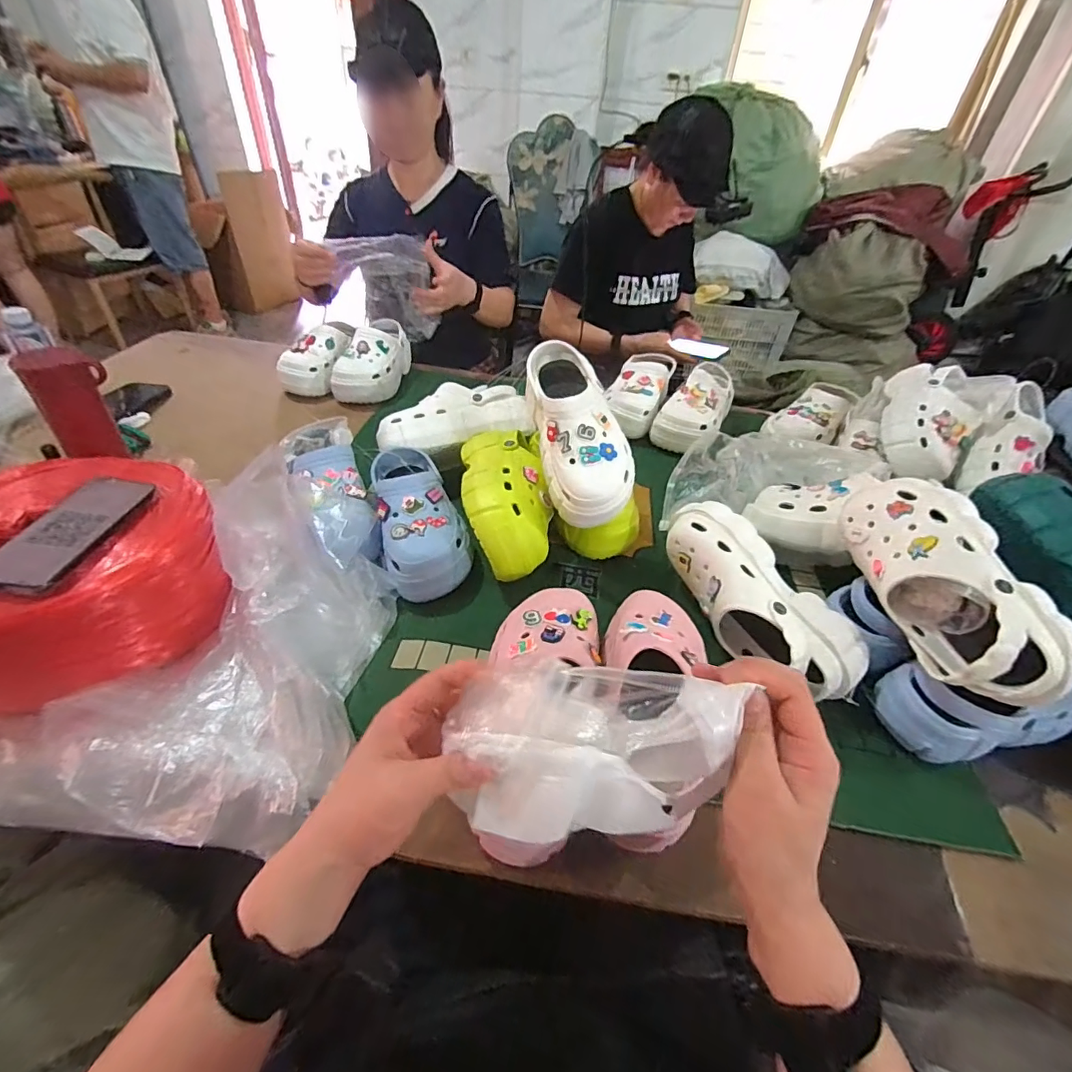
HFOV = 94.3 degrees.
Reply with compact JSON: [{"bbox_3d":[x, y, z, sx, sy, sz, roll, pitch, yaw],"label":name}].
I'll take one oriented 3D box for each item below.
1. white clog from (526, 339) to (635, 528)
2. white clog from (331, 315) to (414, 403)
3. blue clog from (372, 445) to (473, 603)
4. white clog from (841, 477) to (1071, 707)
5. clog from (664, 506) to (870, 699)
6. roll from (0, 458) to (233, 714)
[{"bbox_3d":[0.055,-0.143,0.638,0.109,0.085,0.262,-7,66,-14],"label":"white clog"},{"bbox_3d":[-0.340,-0.365,1.033,0.105,0.093,0.210,7,42,2],"label":"white clog"},{"bbox_3d":[-0.159,-0.036,0.680,0.109,0.082,0.245,-9,44,-16],"label":"blue clog"},{"bbox_3d":[0.426,0.051,0.528,0.109,0.113,0.256,-2,42,-8],"label":"white clog"},{"bbox_3d":[0.252,0.079,0.587,0.095,0.114,0.257,-21,48,-26],"label":"clog"},{"bbox_3d":[-0.485,0.040,0.520,0.230,0.126,0.254,25,45,21],"label":"roll"}]

